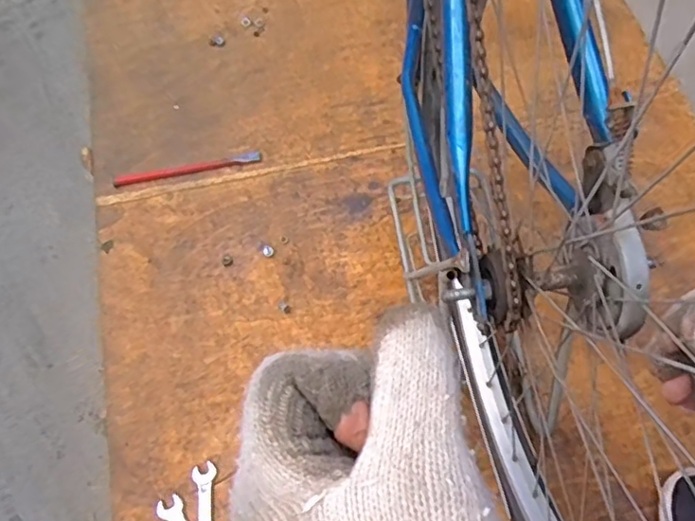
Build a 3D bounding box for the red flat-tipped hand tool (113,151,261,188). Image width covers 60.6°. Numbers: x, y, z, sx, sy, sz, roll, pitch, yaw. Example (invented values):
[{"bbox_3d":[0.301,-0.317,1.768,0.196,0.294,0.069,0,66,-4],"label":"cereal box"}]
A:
[{"bbox_3d":[-0.257,-0.148,0.958,0.234,0.009,0.021,-12,64,-2],"label":"red flat-tipped hand tool"}]

